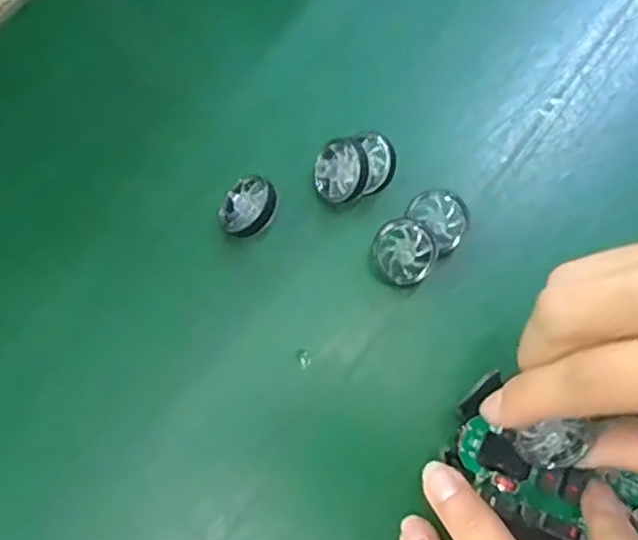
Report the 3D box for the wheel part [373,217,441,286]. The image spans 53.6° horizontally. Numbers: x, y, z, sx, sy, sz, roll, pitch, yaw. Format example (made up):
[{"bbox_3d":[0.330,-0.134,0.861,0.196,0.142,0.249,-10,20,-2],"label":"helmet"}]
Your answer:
[{"bbox_3d":[0.035,-0.008,0.256,0.026,0.007,0.023,39,75,5],"label":"wheel part"}]

